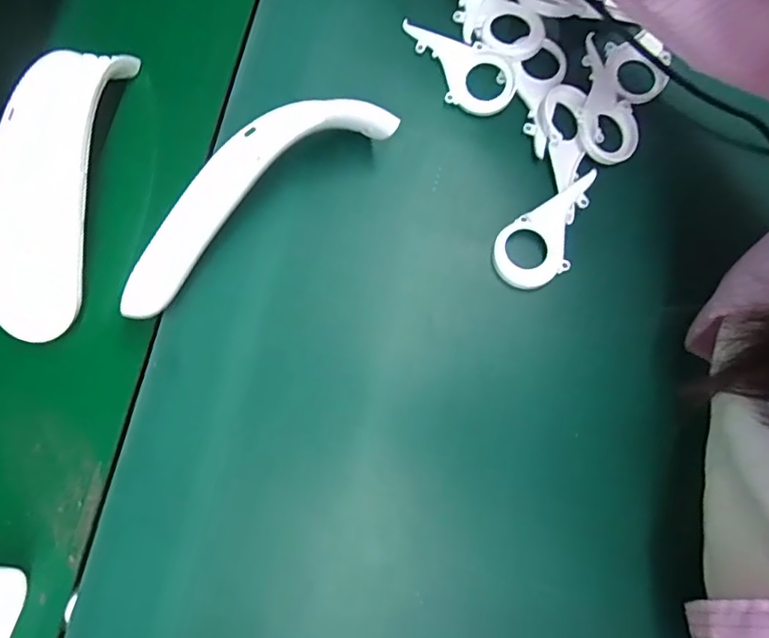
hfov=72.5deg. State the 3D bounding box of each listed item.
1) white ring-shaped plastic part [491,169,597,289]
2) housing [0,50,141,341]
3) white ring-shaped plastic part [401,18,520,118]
[{"bbox_3d":[0.112,-0.056,0.347,0.090,0.010,0.046,-32,78,-7],"label":"white ring-shaped plastic part"},{"bbox_3d":[-0.212,-0.089,0.326,0.060,0.038,0.193,4,76,1],"label":"housing"},{"bbox_3d":[0.049,-0.180,0.373,0.094,0.011,0.044,34,79,8],"label":"white ring-shaped plastic part"}]

